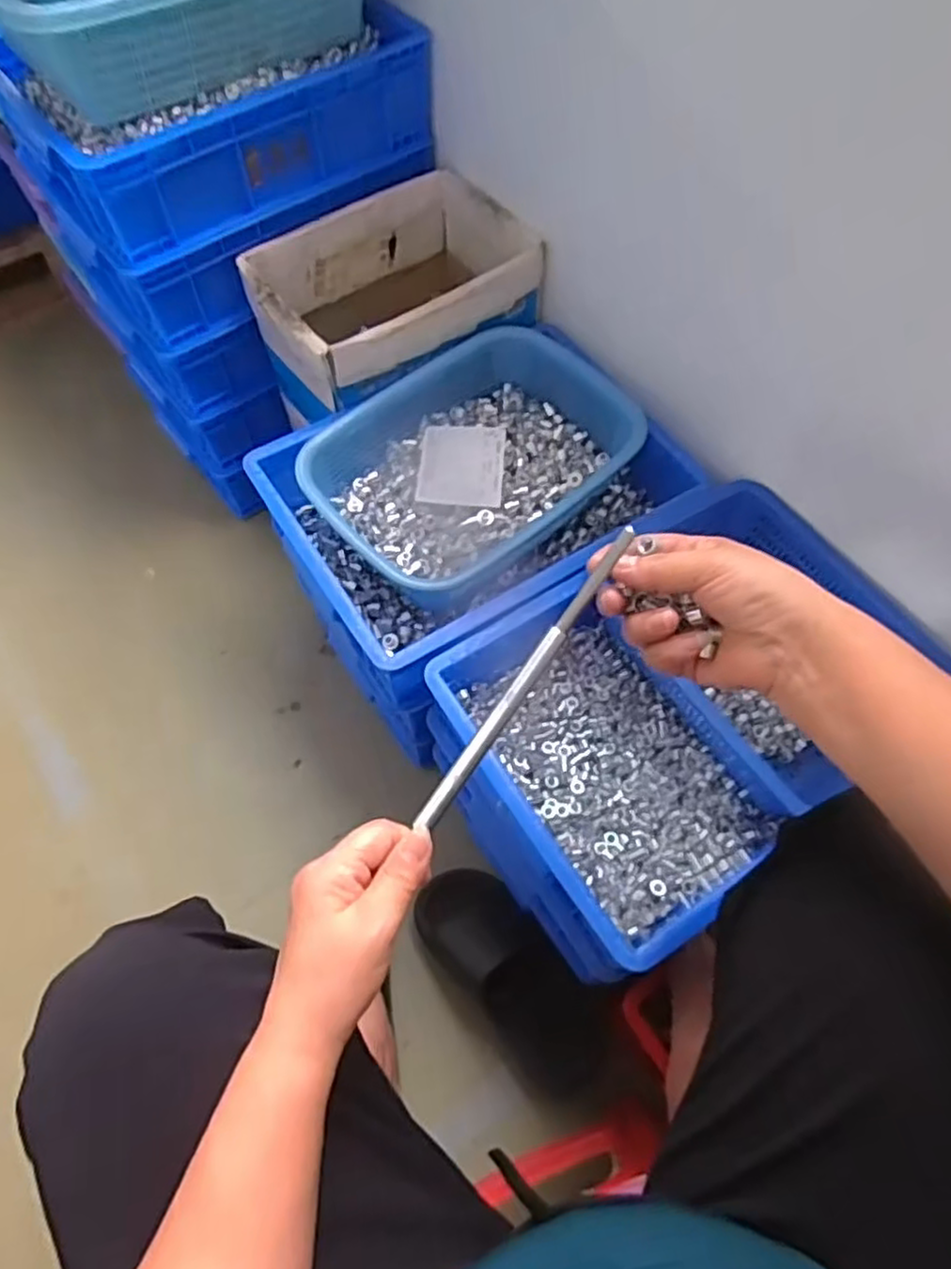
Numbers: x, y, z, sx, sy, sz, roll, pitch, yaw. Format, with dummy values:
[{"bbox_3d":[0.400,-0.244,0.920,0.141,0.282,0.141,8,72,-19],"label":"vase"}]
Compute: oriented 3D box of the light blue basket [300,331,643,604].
[{"bbox_3d":[-0.007,-0.188,0.780,0.339,0.086,0.249,-35,68,-18],"label":"light blue basket"}]

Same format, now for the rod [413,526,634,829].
[{"bbox_3d":[0.026,0.026,0.383,0.009,0.008,0.194,37,98,17],"label":"rod"}]

